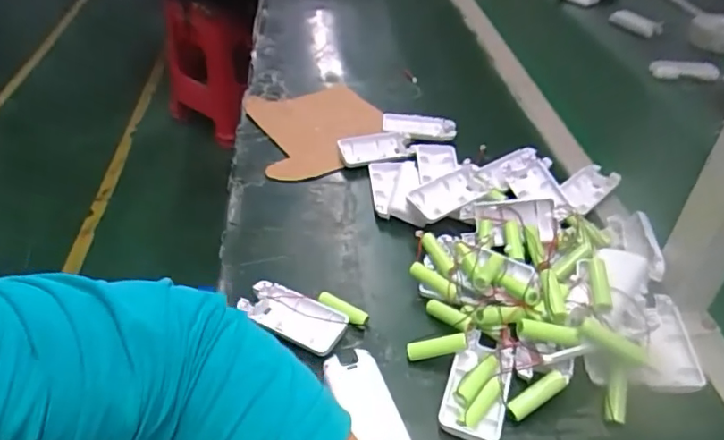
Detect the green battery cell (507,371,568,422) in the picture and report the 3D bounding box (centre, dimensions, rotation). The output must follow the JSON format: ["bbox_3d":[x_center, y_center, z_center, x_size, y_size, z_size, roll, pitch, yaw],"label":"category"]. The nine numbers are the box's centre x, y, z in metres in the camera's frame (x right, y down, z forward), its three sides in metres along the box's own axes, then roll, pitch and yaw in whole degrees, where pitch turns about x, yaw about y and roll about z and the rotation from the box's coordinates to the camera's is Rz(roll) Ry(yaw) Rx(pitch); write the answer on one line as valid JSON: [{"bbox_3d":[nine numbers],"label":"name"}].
[{"bbox_3d":[0.131,0.131,0.410,0.049,0.012,0.013,-33,47,-7],"label":"green battery cell"}]

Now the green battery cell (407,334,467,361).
[{"bbox_3d":[0.061,0.104,0.449,0.050,0.014,0.012,-14,38,14],"label":"green battery cell"}]

